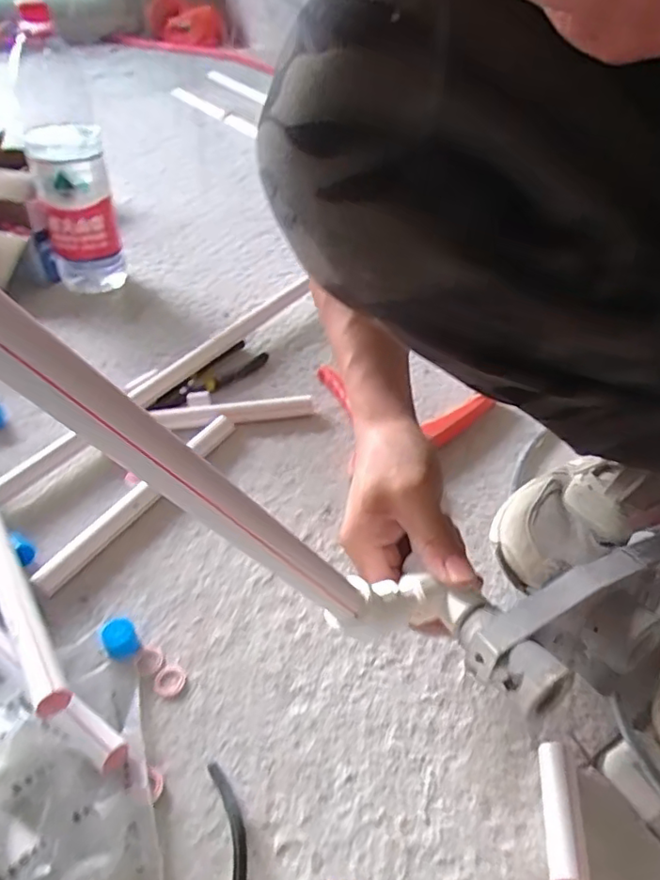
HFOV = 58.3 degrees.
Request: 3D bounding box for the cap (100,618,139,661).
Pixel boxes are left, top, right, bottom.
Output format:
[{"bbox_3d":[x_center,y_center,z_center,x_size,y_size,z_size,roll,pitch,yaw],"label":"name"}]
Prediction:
[{"bbox_3d":[-0.149,0.142,0.419,0.023,0.020,0.023,1,42,-1],"label":"cap"}]

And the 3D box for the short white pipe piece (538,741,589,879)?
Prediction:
[{"bbox_3d":[0.133,0.216,0.342,0.019,0.023,0.072,8,42,7],"label":"short white pipe piece"}]

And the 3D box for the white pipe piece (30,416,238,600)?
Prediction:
[{"bbox_3d":[-0.161,0.048,0.520,0.017,0.023,0.227,23,46,22],"label":"white pipe piece"}]

